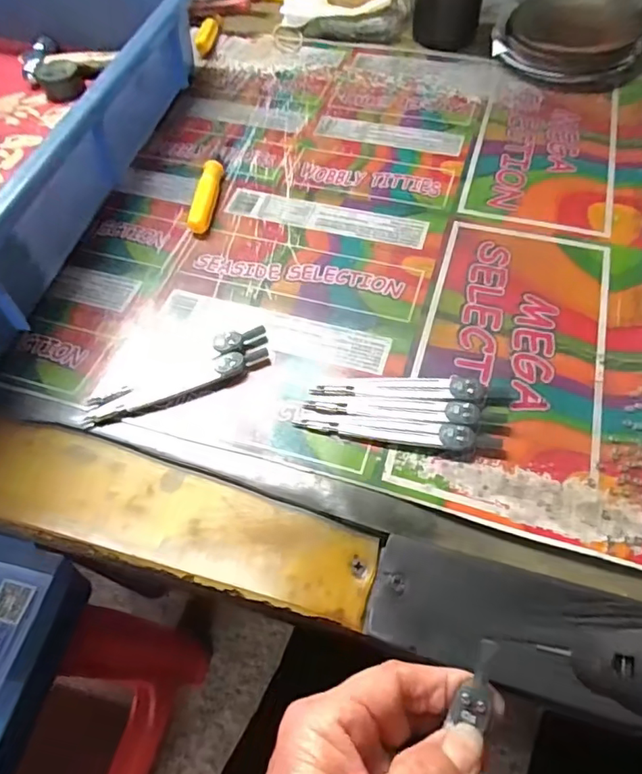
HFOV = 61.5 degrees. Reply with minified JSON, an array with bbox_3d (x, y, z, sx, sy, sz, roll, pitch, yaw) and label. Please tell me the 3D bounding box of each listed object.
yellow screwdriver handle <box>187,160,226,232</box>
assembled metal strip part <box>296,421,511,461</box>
[{"bbox_3d":[-0.087,-0.144,0.413,0.013,0.017,0.073,4,58,5],"label":"yellow screwdriver handle"},{"bbox_3d":[0.044,0.024,0.297,0.111,0.008,0.016,8,58,7],"label":"assembled metal strip part"}]

